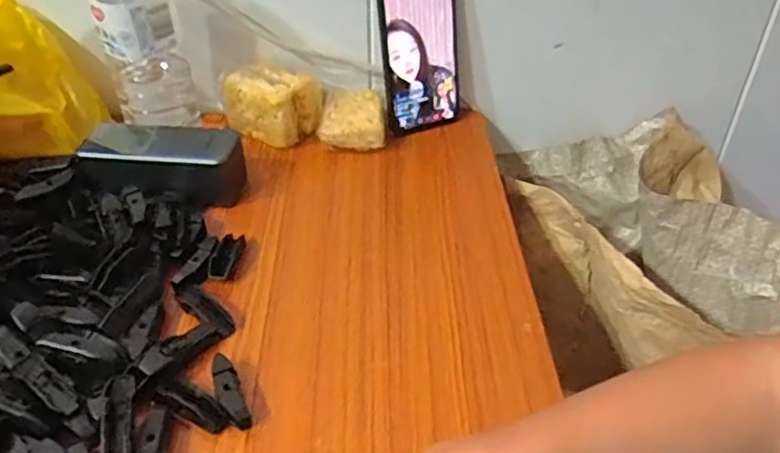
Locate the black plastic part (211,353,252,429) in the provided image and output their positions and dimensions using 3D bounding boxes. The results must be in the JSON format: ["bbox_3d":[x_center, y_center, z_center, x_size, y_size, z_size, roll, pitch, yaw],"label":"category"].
[{"bbox_3d":[-0.097,0.102,0.384,0.014,0.019,0.047,-15,42,-19],"label":"black plastic part"}]

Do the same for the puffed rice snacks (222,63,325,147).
[{"bbox_3d":[-0.115,-0.124,0.629,0.081,0.062,0.061,25,45,26],"label":"puffed rice snacks"}]

